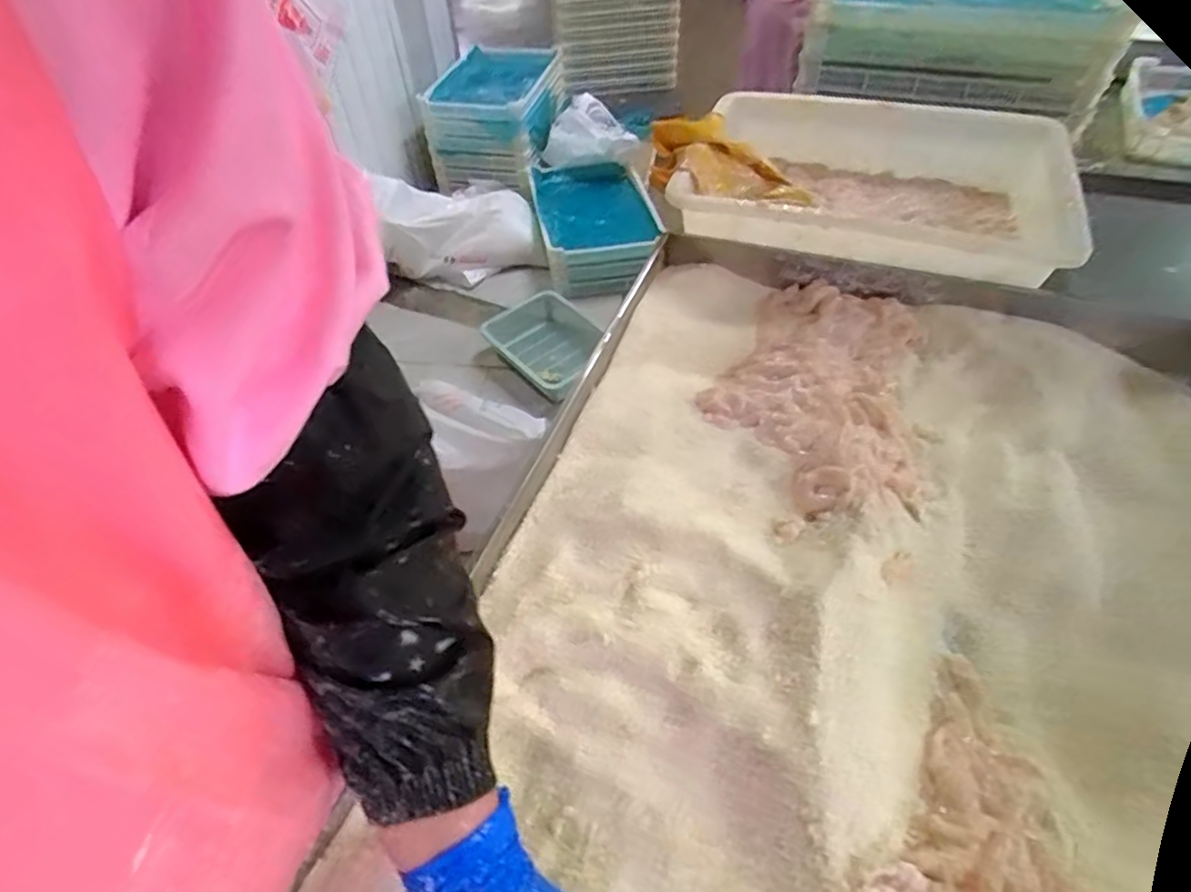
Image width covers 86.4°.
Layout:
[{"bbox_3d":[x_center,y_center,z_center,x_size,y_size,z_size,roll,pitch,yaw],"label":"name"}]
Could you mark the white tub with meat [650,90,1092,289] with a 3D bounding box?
[{"bbox_3d":[0.373,-0.376,0.919,0.518,0.136,0.474,15,51,16],"label":"white tub with meat"}]

